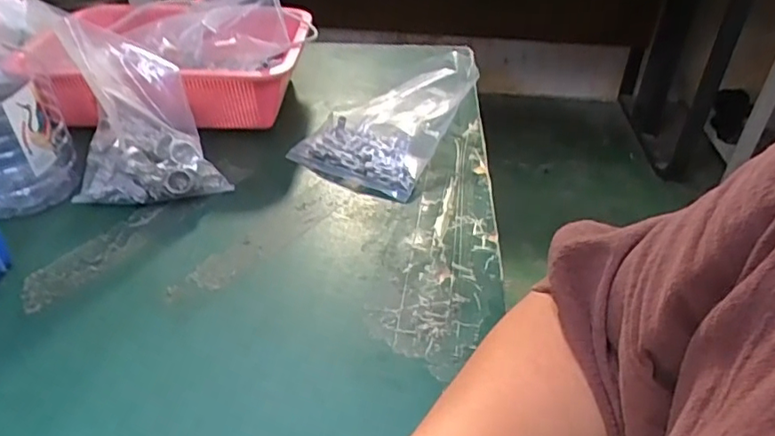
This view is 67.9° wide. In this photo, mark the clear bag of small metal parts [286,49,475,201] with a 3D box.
[{"bbox_3d":[-0.003,-0.113,0.599,0.131,0.086,0.188,16,38,20],"label":"clear bag of small metal parts"}]

